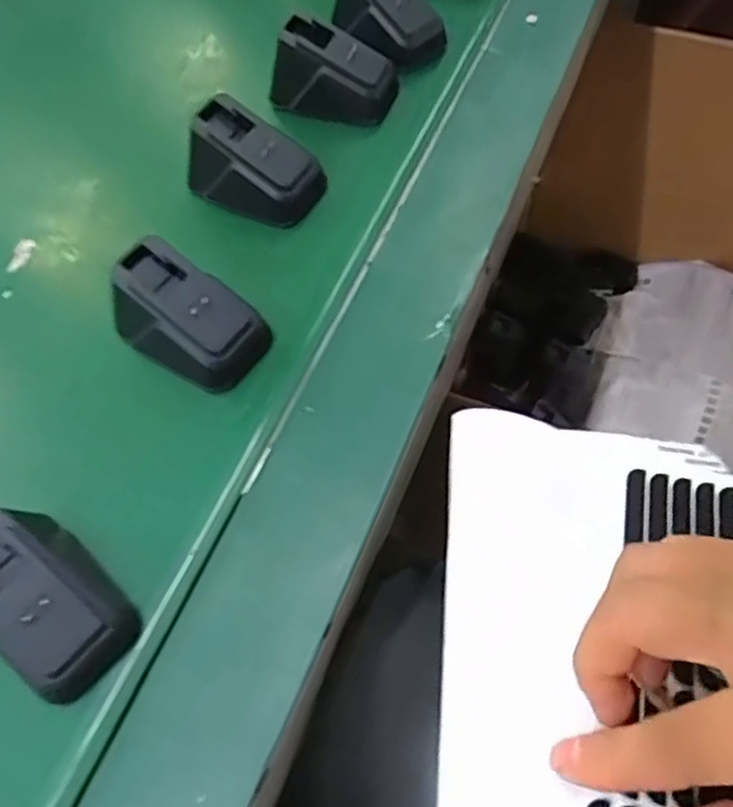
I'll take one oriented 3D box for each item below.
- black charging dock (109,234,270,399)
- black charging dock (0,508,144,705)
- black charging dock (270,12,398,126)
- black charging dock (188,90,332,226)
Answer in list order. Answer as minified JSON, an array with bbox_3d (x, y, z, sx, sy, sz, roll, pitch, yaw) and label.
[{"bbox_3d":[-0.080,-0.038,0.309,0.064,0.038,0.040,26,65,17],"label":"black charging dock"},{"bbox_3d":[-0.114,0.068,0.249,0.068,0.039,0.043,39,69,23],"label":"black charging dock"},{"bbox_3d":[-0.018,-0.190,0.396,0.068,0.037,0.043,16,62,13],"label":"black charging dock"},{"bbox_3d":[-0.058,-0.125,0.356,0.068,0.037,0.037,22,64,16],"label":"black charging dock"}]

